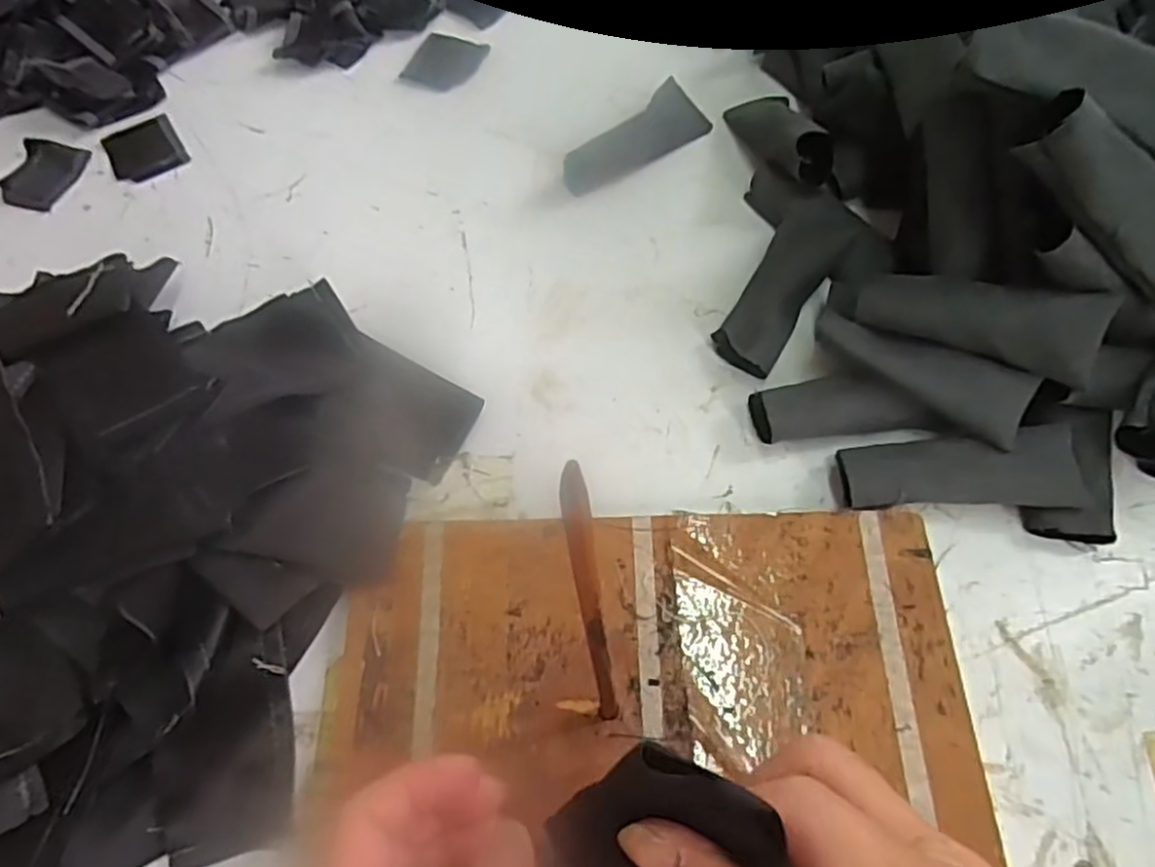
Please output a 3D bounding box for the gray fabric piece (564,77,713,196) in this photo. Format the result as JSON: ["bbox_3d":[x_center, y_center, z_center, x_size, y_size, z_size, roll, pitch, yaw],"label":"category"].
[{"bbox_3d":[0.037,-0.190,0.475,0.107,0.018,0.038,-36,67,-15],"label":"gray fabric piece"}]

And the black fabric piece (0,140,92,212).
[{"bbox_3d":[-0.361,-0.174,0.489,0.045,0.004,0.054,13,68,3],"label":"black fabric piece"}]

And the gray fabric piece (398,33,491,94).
[{"bbox_3d":[-0.097,-0.272,0.531,0.049,0.004,0.055,20,66,13],"label":"gray fabric piece"}]

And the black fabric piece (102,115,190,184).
[{"bbox_3d":[-0.299,-0.196,0.499,0.047,0.004,0.054,-32,66,-13],"label":"black fabric piece"}]

